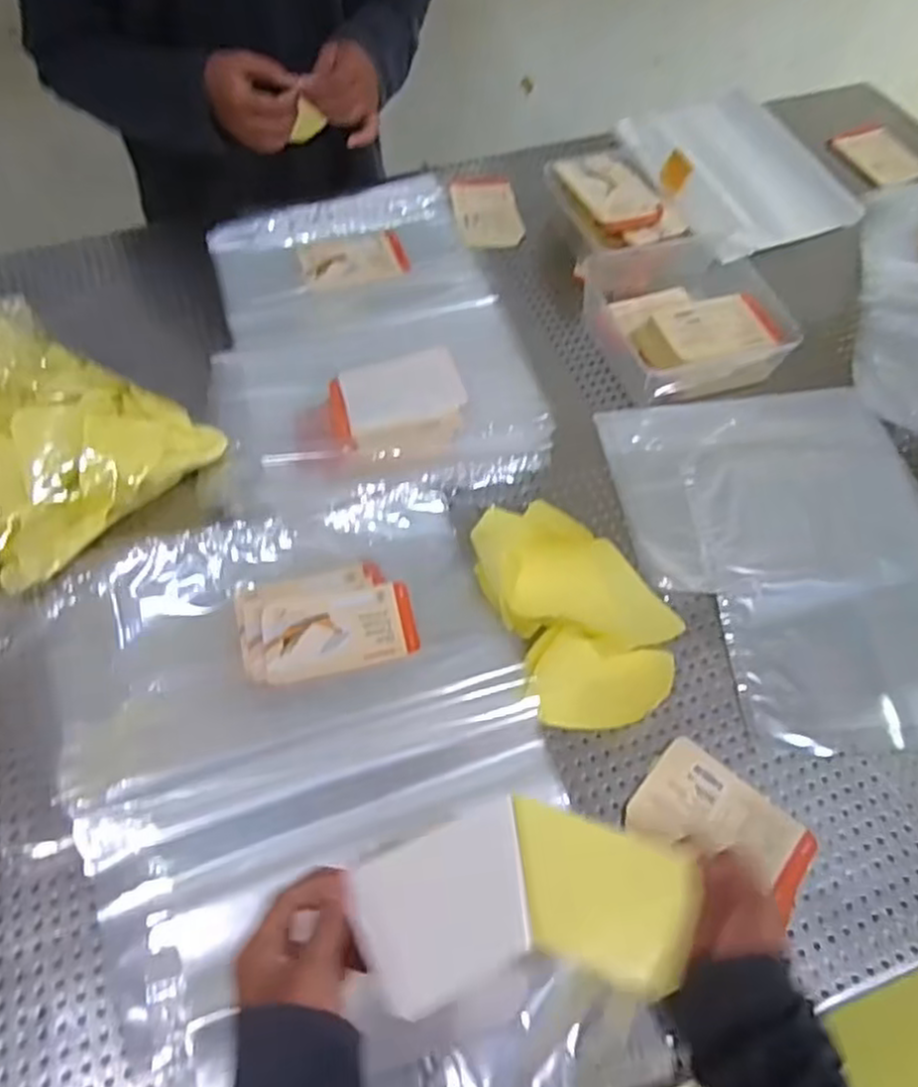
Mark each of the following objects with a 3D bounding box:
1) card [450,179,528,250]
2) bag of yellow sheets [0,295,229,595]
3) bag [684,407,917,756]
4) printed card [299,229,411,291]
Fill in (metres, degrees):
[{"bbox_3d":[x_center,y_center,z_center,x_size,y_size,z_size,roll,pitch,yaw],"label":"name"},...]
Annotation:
[{"bbox_3d":[0.038,-0.451,0.986,0.084,0.009,0.142,-11,61,-3],"label":"card"},{"bbox_3d":[-0.436,-0.130,0.709,0.300,0.102,0.246,36,64,18],"label":"bag of yellow sheets"},{"bbox_3d":[0.356,0.022,0.701,0.233,0.017,0.352,-2,59,-3],"label":"bag"},{"bbox_3d":[-0.134,-0.361,0.921,0.127,0.009,0.089,-13,65,-4],"label":"printed card"}]

